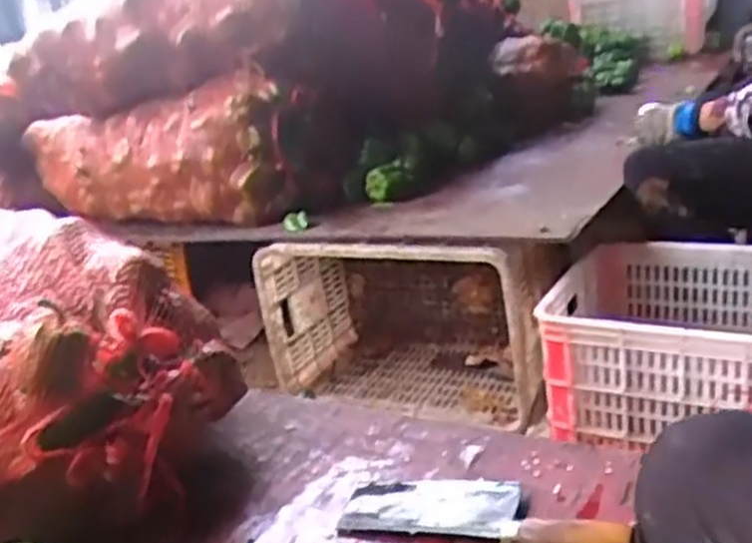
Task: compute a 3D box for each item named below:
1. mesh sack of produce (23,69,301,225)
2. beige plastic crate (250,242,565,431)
[{"bbox_3d":[-0.496,-0.269,1.741,0.716,0.261,0.217,8,26,36],"label":"mesh sack of produce"},{"bbox_3d":[0.085,0.069,1.550,0.542,0.356,0.327,5,24,31],"label":"beige plastic crate"}]

